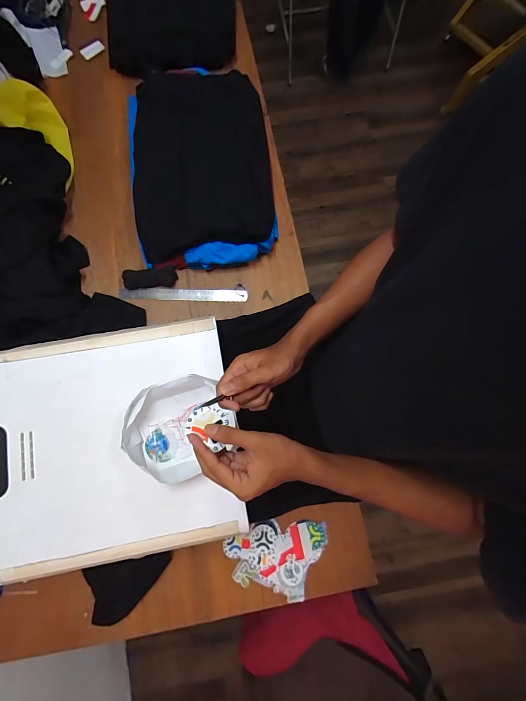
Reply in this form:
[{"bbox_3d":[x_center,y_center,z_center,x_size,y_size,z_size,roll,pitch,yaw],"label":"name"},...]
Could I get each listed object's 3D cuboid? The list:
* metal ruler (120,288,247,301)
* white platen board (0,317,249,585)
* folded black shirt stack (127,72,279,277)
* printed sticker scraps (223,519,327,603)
[{"bbox_3d":[-0.202,-0.142,0.787,0.321,0.006,0.031,1,86,0],"label":"metal ruler"},{"bbox_3d":[-0.309,0.167,0.558,0.494,0.020,0.394,-11,80,-2],"label":"white platen board"},{"bbox_3d":[-0.166,-0.489,0.799,0.356,0.097,0.567,-9,80,-1],"label":"folded black shirt stack"},{"bbox_3d":[0.024,0.438,0.664,0.208,0.006,0.148,8,80,2],"label":"printed sticker scraps"}]

